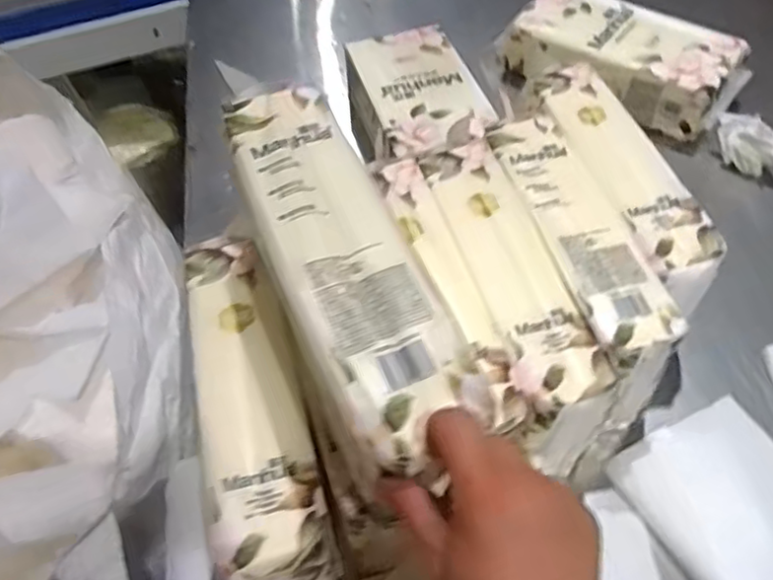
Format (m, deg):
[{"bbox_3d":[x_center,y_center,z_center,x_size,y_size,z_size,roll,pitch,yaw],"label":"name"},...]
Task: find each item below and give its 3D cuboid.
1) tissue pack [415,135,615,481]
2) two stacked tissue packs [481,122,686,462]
[{"bbox_3d":[0.119,0.003,0.683,0.109,0.113,0.349,-12,53,-8],"label":"tissue pack"},{"bbox_3d":[0.198,-0.018,0.737,0.108,0.169,0.343,-13,53,-9],"label":"two stacked tissue packs"}]

